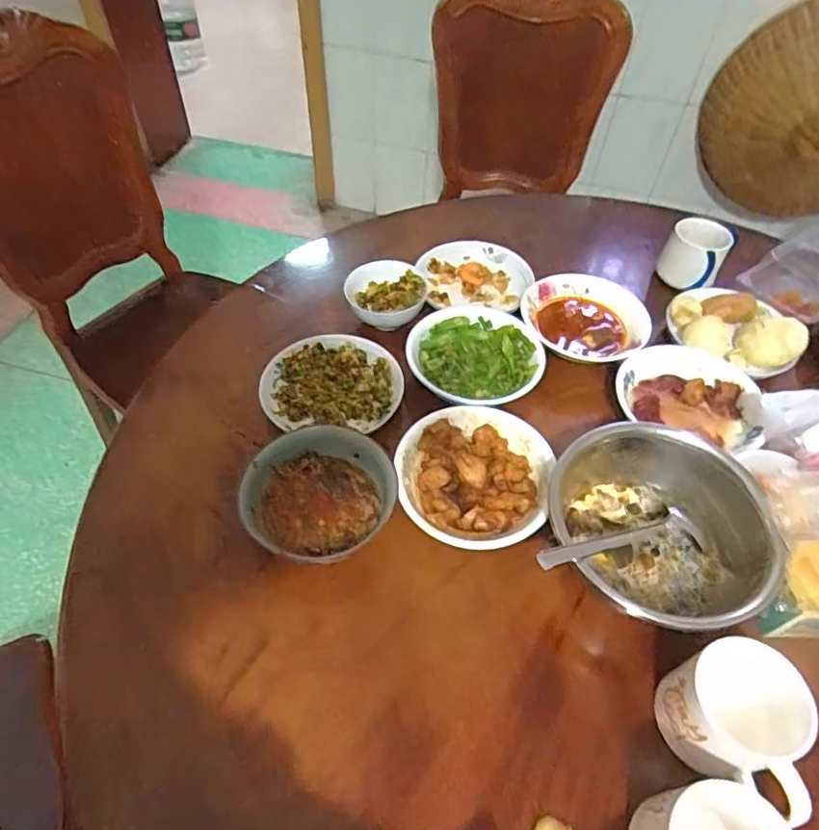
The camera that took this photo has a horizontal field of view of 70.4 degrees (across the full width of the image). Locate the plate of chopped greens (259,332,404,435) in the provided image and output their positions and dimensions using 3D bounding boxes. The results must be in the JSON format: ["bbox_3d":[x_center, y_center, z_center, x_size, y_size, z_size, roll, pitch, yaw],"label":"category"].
[{"bbox_3d":[-0.097,-0.044,0.747,0.170,0.026,0.146,3,51,-1],"label":"plate of chopped greens"}]

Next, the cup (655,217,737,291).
[{"bbox_3d":[0.440,-0.244,0.904,0.093,0.095,0.084,28,55,18],"label":"cup"}]

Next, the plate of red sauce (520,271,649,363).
[{"bbox_3d":[0.245,-0.129,0.819,0.165,0.048,0.172,2,51,-2],"label":"plate of red sauce"}]

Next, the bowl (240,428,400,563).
[{"bbox_3d":[-0.095,0.086,0.621,0.147,0.053,0.153,2,51,-2],"label":"bowl"}]

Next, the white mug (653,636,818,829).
[{"bbox_3d":[0.269,0.263,0.484,0.089,0.098,0.128,-3,52,-6],"label":"white mug"}]

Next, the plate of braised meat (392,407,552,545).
[{"bbox_3d":[0.069,0.067,0.643,0.165,0.040,0.175,2,51,-2],"label":"plate of braised meat"}]

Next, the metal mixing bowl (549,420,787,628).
[{"bbox_3d":[0.249,0.117,0.592,0.207,0.088,0.214,-24,57,-21],"label":"metal mixing bowl"}]

